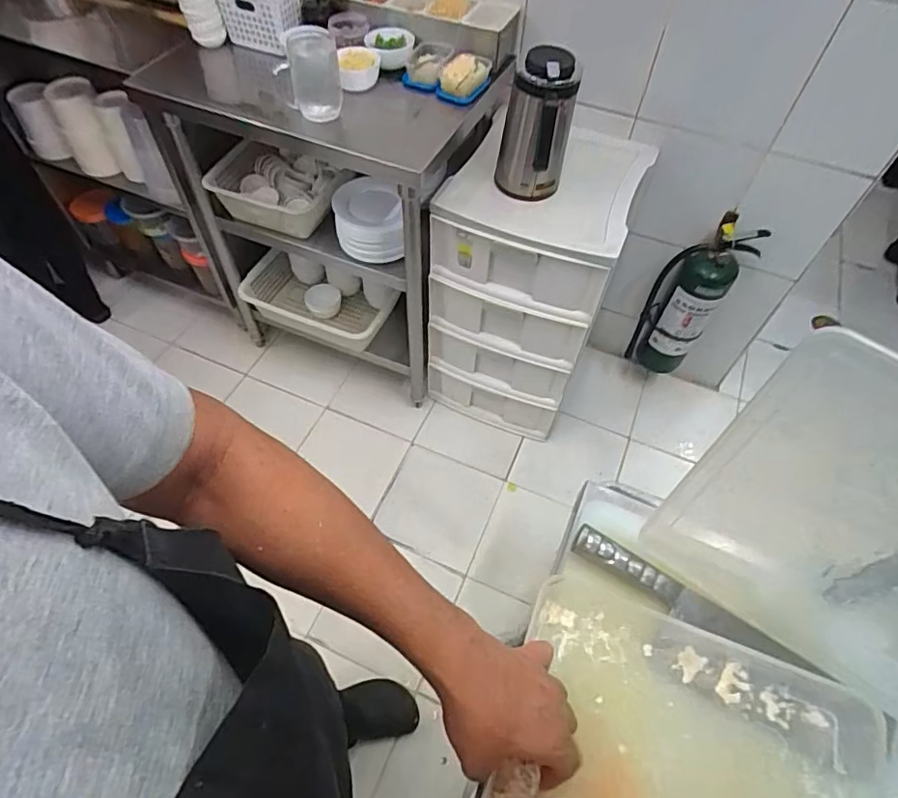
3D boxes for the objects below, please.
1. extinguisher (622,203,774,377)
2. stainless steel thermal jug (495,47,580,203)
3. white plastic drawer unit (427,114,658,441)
[{"bbox_3d":[0.643,-0.256,1.489,0.175,0.495,0.131,27,59,15],"label":"extinguisher"},{"bbox_3d":[0.170,-0.534,1.062,0.134,0.261,0.122,10,56,5],"label":"stainless steel thermal jug"},{"bbox_3d":[0.199,-0.281,1.445,0.388,0.697,0.388,22,58,12],"label":"white plastic drawer unit"}]

